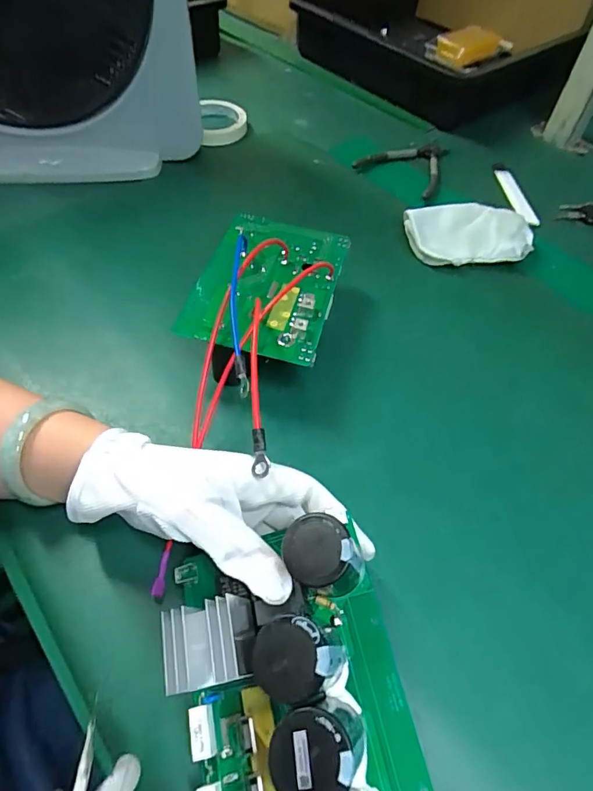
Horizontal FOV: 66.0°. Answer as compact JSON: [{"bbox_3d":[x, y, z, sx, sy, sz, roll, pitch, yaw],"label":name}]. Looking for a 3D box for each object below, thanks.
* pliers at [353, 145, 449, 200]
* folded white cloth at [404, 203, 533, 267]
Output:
[{"bbox_3d":[0.136,-0.304,0.604,0.108,0.012,0.137,18,56,10],"label":"pliers"},{"bbox_3d":[0.187,-0.173,0.499,0.128,0.025,0.079,0,55,-3],"label":"folded white cloth"}]

